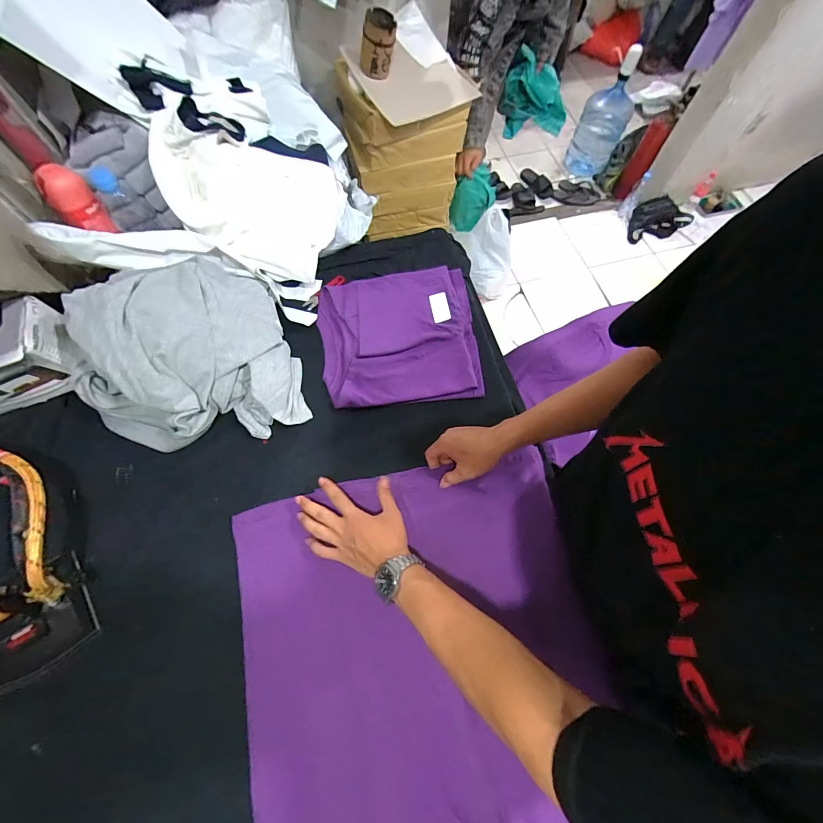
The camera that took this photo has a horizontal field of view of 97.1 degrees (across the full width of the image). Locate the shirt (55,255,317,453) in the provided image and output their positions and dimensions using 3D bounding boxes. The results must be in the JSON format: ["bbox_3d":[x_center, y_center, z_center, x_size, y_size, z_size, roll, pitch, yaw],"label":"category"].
[{"bbox_3d":[-0.370,-0.086,0.603,0.311,0.180,0.284,1,68,-2],"label":"shirt"}]

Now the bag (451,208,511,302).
[{"bbox_3d":[0.359,-0.696,1.643,0.230,0.359,0.043,-28,34,8],"label":"bag"}]

